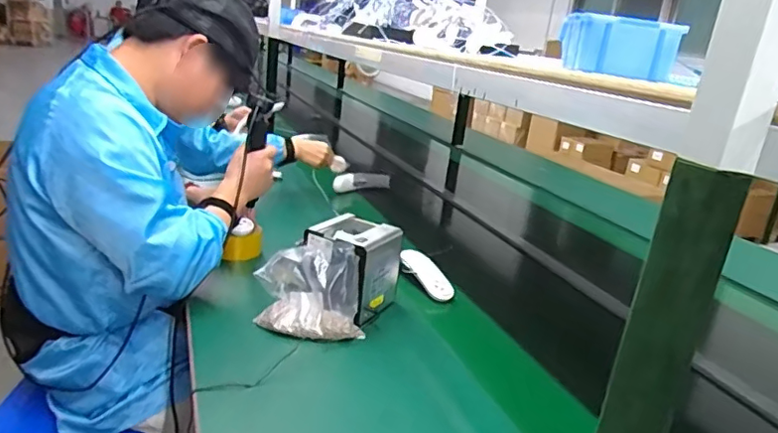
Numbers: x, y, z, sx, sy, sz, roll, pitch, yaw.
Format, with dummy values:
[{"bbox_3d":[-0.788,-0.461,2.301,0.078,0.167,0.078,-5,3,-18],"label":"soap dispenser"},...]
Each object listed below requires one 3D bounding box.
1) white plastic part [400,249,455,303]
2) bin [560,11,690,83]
[{"bbox_3d":[0.076,0.114,1.120,0.061,0.027,0.155,-5,34,-30],"label":"white plastic part"},{"bbox_3d":[0.292,-0.218,0.711,0.123,0.067,0.109,8,19,5],"label":"bin"}]

